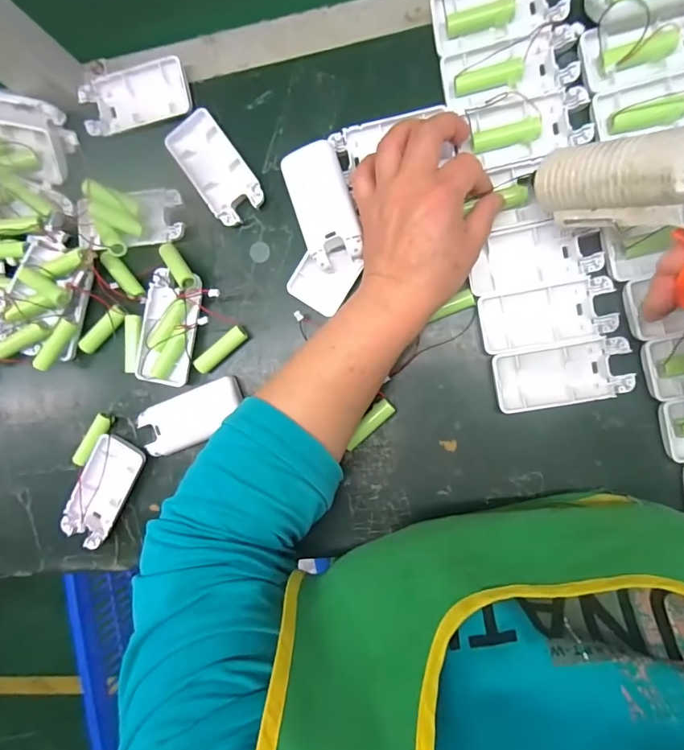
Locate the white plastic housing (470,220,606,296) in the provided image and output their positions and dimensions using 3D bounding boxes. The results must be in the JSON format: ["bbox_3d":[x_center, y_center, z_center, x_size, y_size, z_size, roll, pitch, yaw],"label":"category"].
[{"bbox_3d":[0.143,-0.090,0.341,0.089,0.016,0.045,-8,91,9],"label":"white plastic housing"}]

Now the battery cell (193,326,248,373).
[{"bbox_3d":[-0.100,-0.021,0.376,0.049,0.014,0.013,-40,86,8],"label":"battery cell"}]

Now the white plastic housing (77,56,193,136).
[{"bbox_3d":[-0.173,-0.232,0.379,0.091,0.013,0.049,-12,90,9],"label":"white plastic housing"}]

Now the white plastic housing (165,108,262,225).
[{"bbox_3d":[-0.103,-0.168,0.369,0.043,0.014,0.093,-35,87,8],"label":"white plastic housing"}]

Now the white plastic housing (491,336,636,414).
[{"bbox_3d":[0.162,0.000,0.337,0.093,0.012,0.044,-10,90,9],"label":"white plastic housing"}]

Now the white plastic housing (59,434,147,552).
[{"bbox_3d":[-0.206,0.099,0.389,0.045,0.016,0.093,30,96,6],"label":"white plastic housing"}]

